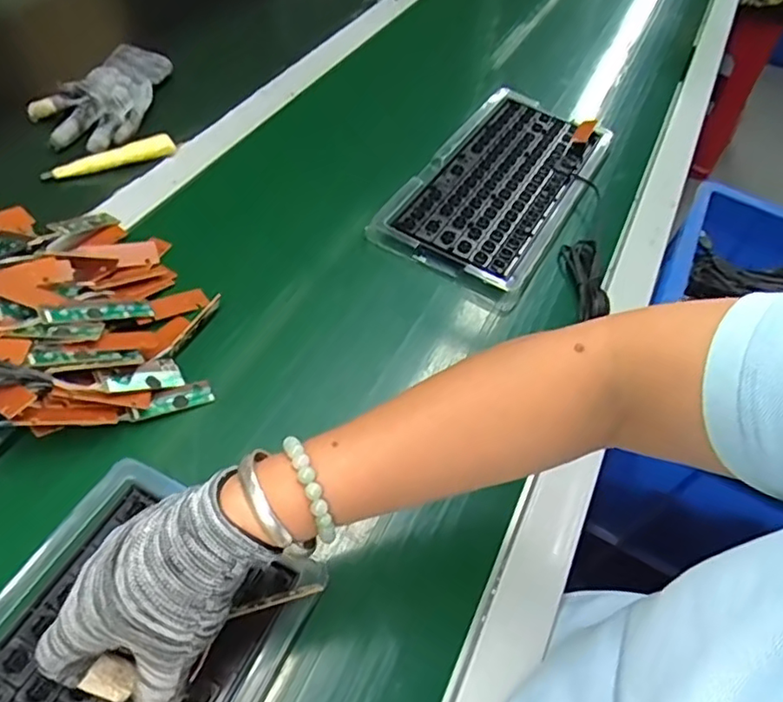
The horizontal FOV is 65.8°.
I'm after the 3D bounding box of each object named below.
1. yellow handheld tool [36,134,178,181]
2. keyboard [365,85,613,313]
[{"bbox_3d":[-0.271,-0.186,0.585,0.121,0.016,0.017,-28,59,-24],"label":"yellow handheld tool"},{"bbox_3d":[0.118,-0.183,0.643,0.155,0.022,0.328,26,54,15],"label":"keyboard"}]

